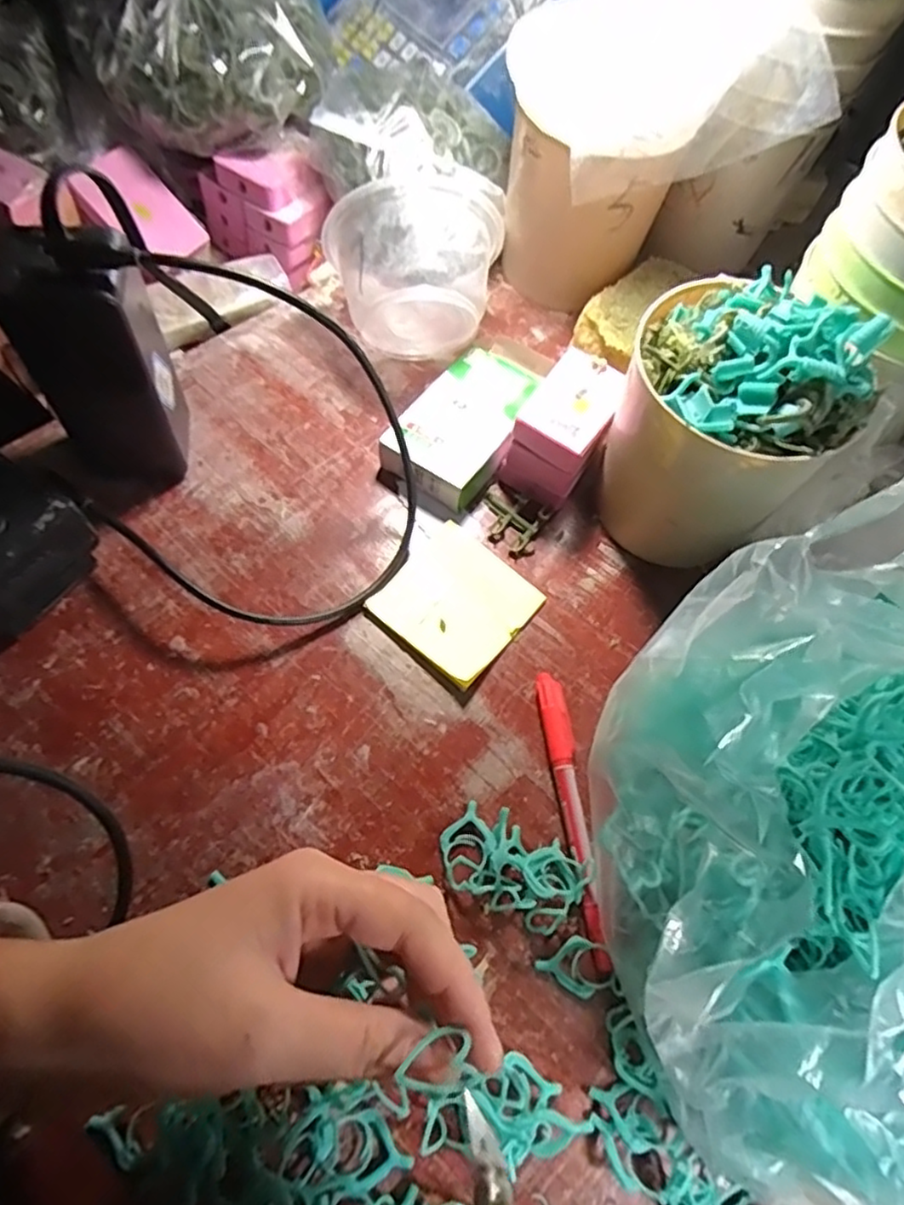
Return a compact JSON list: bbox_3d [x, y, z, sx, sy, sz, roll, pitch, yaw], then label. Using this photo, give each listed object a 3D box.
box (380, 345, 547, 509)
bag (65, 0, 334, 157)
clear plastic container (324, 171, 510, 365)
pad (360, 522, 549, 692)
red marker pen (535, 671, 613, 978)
[{"bbox_3d":[0.008,-0.116,0.412,0.063,0.035,0.119,27,66,9],"label":"box"},{"bbox_3d":[-0.159,-0.363,0.417,0.159,0.097,0.101,-13,66,-11],"label":"bag"},{"bbox_3d":[-0.021,-0.227,0.428,0.106,0.096,0.125,5,64,-2],"label":"clear plastic container"},{"bbox_3d":[0.004,-0.001,0.375,0.074,0.004,0.077,38,67,13],"label":"pad"},{"bbox_3d":[0.059,0.104,0.326,0.012,0.012,0.139,-4,64,-7],"label":"red marker pen"}]

